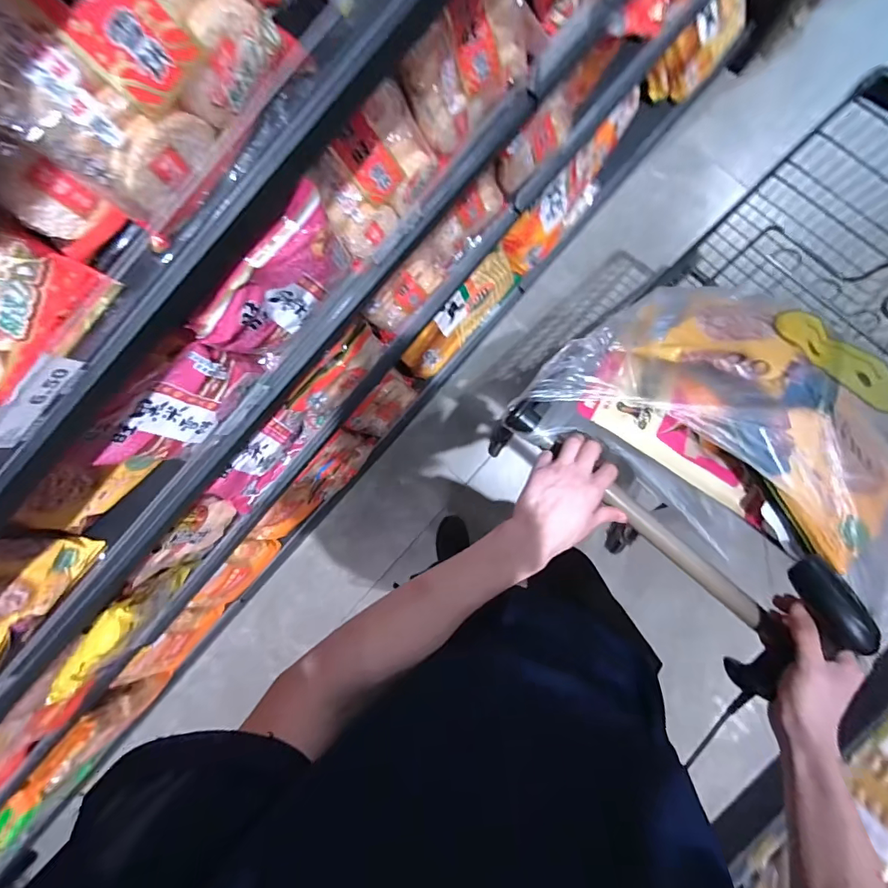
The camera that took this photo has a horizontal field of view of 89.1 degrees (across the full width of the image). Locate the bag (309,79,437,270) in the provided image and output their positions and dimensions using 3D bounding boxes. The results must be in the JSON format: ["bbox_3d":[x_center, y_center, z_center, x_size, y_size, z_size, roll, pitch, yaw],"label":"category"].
[{"bbox_3d":[-0.082,-0.309,0.530,0.059,0.118,0.157,43,94,3],"label":"bag"}]

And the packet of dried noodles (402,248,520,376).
[{"bbox_3d":[0.031,-0.351,1.201,0.069,0.192,0.373,43,94,24],"label":"packet of dried noodles"}]

